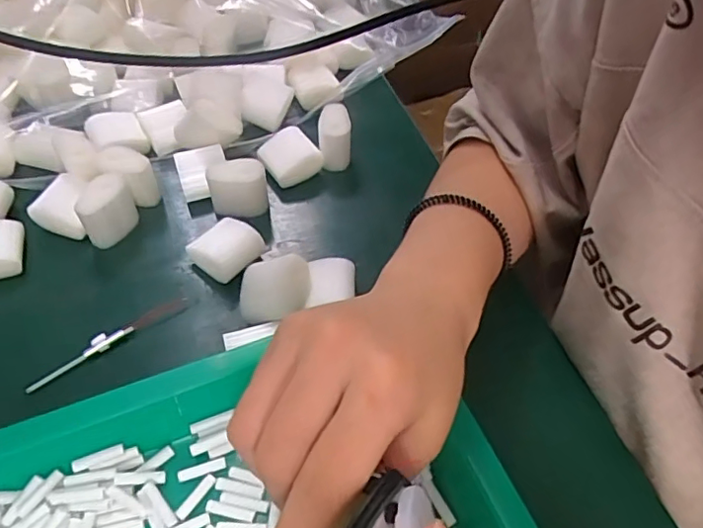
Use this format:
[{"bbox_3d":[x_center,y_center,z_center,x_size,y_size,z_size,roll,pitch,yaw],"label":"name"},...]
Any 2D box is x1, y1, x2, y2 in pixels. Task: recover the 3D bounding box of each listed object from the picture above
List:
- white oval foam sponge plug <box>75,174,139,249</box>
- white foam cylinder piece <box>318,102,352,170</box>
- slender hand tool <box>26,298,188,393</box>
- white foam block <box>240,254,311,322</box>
[{"bbox_3d":[-0.154,-0.034,0.354,0.032,0.034,0.030,-24,57,-18],"label":"white oval foam sponge plug"},{"bbox_3d":[-0.012,-0.089,0.401,0.022,0.038,0.031,-1,53,-2],"label":"white foam cylinder piece"},{"bbox_3d":[-0.134,0.042,0.311,0.090,0.006,0.009,-32,60,-23],"label":"slender hand tool"},{"bbox_3d":[-0.043,0.016,0.319,0.040,0.023,0.032,-7,53,-7],"label":"white foam block"}]

